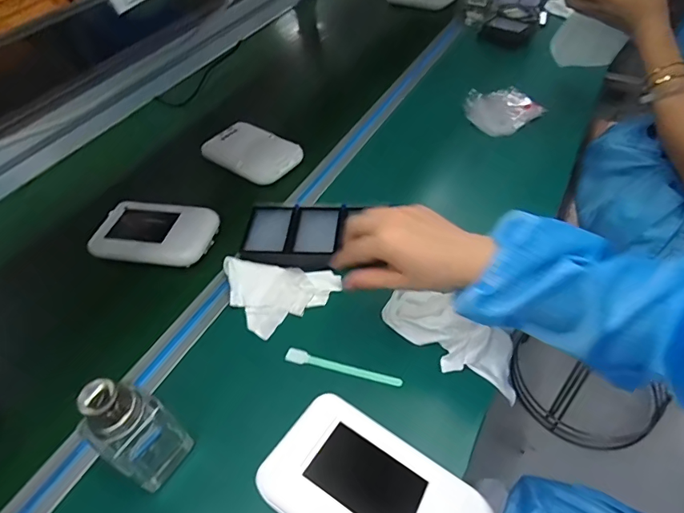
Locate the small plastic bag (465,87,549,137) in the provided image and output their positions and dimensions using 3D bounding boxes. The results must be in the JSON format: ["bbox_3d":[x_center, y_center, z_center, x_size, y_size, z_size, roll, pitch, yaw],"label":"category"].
[{"bbox_3d":[0.254,-0.237,0.734,0.106,0.023,0.111,-31,54,-23],"label":"small plastic bag"}]

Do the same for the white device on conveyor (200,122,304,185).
[{"bbox_3d":[-0.139,-0.164,0.709,0.148,0.024,0.091,25,54,23],"label":"white device on conveyor"}]

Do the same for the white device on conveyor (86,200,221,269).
[{"bbox_3d":[-0.245,-0.033,0.597,0.150,0.021,0.090,6,49,8],"label":"white device on conveyor"}]

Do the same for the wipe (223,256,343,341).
[{"bbox_3d":[-0.073,0.026,0.532,0.113,0.016,0.103,-28,52,-21],"label":"wipe"}]

